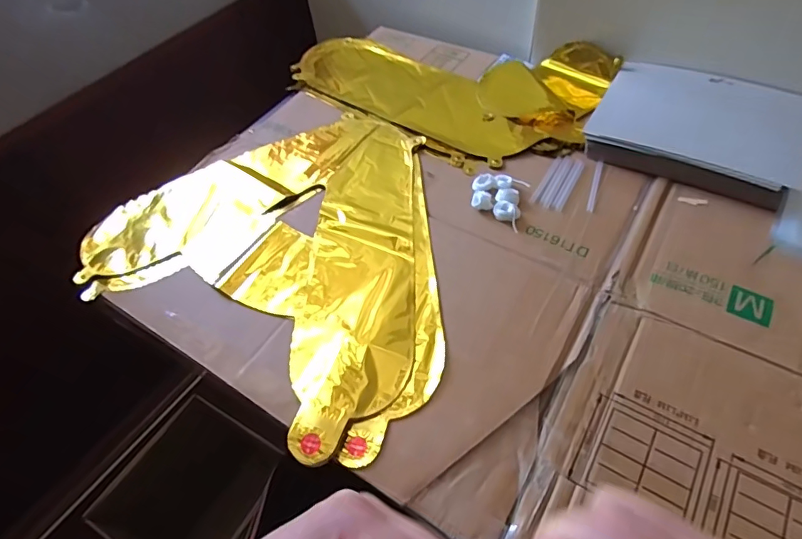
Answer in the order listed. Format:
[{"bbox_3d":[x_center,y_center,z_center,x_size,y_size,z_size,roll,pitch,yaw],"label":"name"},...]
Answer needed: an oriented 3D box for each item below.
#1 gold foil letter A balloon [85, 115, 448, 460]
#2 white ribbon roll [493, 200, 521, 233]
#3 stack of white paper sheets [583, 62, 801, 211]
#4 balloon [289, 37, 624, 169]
[{"bbox_3d":[-0.104,-0.047,0.505,0.404,0.009,0.341,26,60,23],"label":"gold foil letter A balloon"},{"bbox_3d":[0.108,-0.055,0.491,0.027,0.010,0.032,7,54,10],"label":"white ribbon roll"},{"bbox_3d":[0.333,-0.166,0.541,0.205,0.020,0.177,24,59,21],"label":"stack of white paper sheets"},{"bbox_3d":[0.046,-0.254,0.653,0.428,0.034,0.242,22,59,22],"label":"balloon"}]

